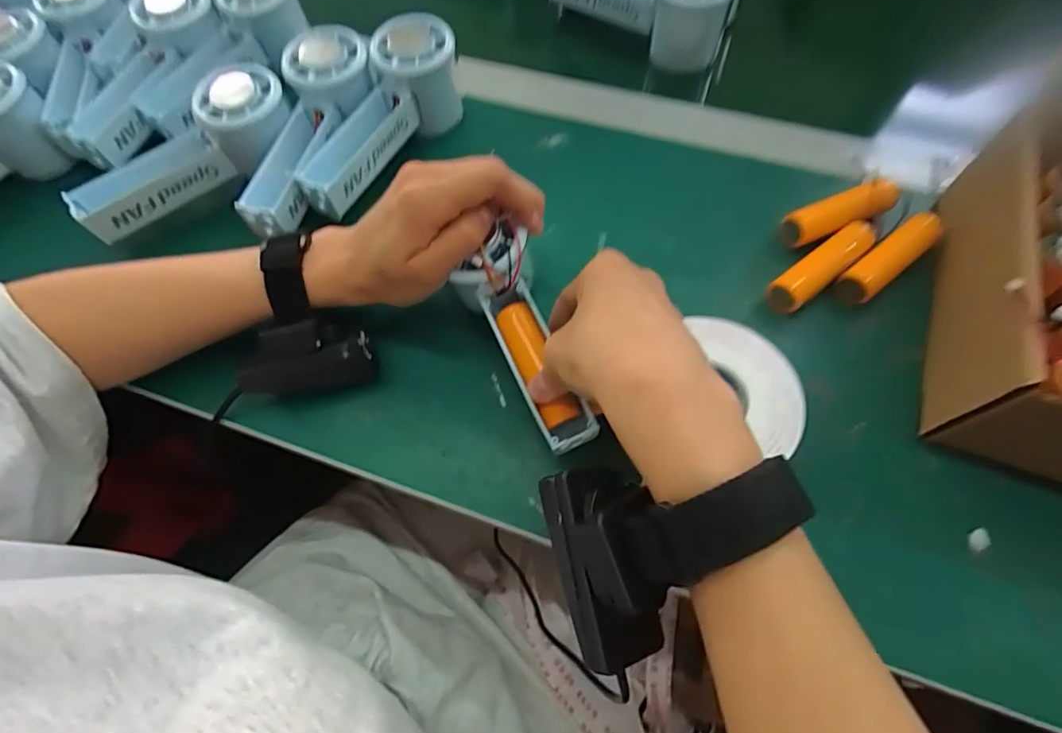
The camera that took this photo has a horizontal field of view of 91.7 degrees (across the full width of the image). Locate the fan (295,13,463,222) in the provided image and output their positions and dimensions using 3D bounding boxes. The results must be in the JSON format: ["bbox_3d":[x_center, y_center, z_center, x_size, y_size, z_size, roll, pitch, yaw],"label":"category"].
[{"bbox_3d":[-0.102,-0.171,0.357,0.061,0.051,0.151,21,68,10],"label":"fan"}]

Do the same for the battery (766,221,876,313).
[{"bbox_3d":[0.180,-0.061,0.320,0.076,0.020,0.021,-36,70,-14],"label":"battery"}]

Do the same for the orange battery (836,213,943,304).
[{"bbox_3d":[0.220,-0.066,0.320,0.079,0.019,0.020,-37,70,-14],"label":"orange battery"}]

